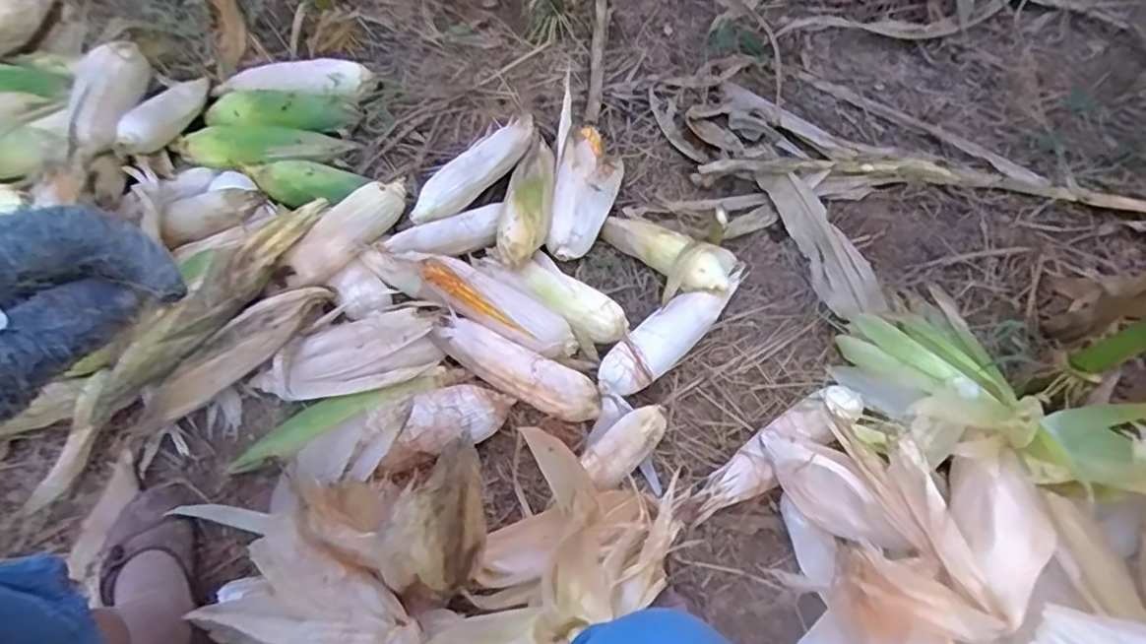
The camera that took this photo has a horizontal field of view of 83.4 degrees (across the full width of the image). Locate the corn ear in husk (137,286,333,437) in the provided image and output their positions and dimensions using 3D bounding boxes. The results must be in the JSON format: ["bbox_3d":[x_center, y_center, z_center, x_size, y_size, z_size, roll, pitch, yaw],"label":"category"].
[{"bbox_3d":[-0.415,0.039,0.777,0.268,0.045,0.055,-42,73,-15],"label":"corn ear in husk"}]

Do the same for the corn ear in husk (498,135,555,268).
[{"bbox_3d":[-0.062,-0.175,0.896,0.068,0.048,0.232,4,51,3],"label":"corn ear in husk"}]

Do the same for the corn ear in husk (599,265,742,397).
[{"bbox_3d":[0.134,0.007,0.837,0.253,0.046,0.069,-38,72,-13],"label":"corn ear in husk"}]

